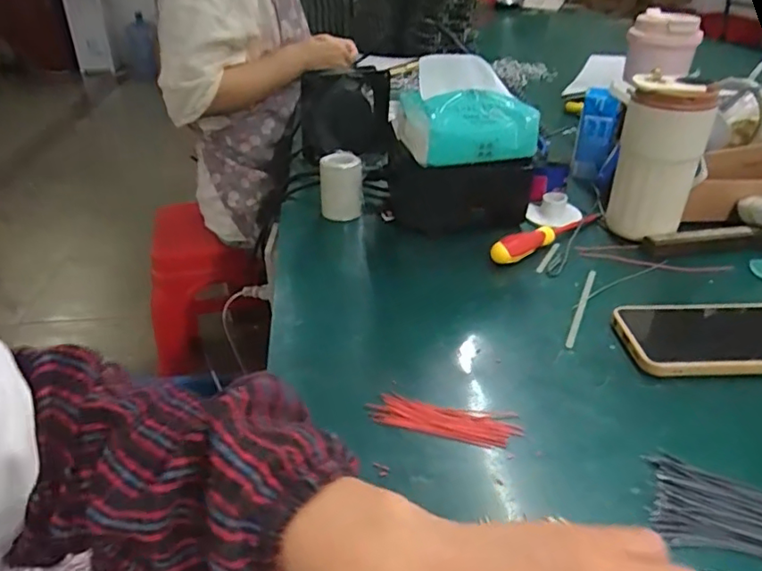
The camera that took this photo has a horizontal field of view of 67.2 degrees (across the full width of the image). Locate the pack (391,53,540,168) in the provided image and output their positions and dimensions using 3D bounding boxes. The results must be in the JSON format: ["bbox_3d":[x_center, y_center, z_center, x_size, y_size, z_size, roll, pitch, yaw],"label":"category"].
[{"bbox_3d":[0.085,-0.174,0.561,0.129,0.086,0.078,-8,32,-13],"label":"pack"}]

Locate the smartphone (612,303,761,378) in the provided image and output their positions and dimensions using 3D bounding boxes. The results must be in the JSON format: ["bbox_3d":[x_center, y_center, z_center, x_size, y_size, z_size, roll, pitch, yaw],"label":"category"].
[{"bbox_3d":[0.279,0.043,0.460,0.164,0.017,0.079,0,31,-1],"label":"smartphone"}]

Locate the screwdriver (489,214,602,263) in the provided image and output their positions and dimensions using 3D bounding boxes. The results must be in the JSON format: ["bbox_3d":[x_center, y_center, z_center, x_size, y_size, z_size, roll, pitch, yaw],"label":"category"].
[{"bbox_3d":[0.177,-0.055,0.606,0.163,0.024,0.022,-24,39,-34],"label":"screwdriver"}]

